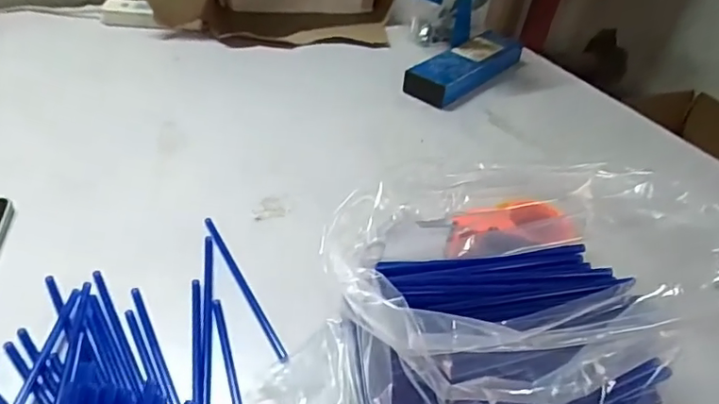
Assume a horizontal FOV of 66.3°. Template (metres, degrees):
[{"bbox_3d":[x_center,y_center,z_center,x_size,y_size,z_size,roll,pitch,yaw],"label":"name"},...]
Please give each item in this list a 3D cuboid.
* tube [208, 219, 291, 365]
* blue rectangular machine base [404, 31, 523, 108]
[{"bbox_3d":[-0.127,0.085,0.591,0.009,0.004,0.221,-16,45,-26],"label":"tube"},{"bbox_3d":[0.204,-0.255,1.027,0.099,0.038,0.298,31,45,26],"label":"blue rectangular machine base"}]

